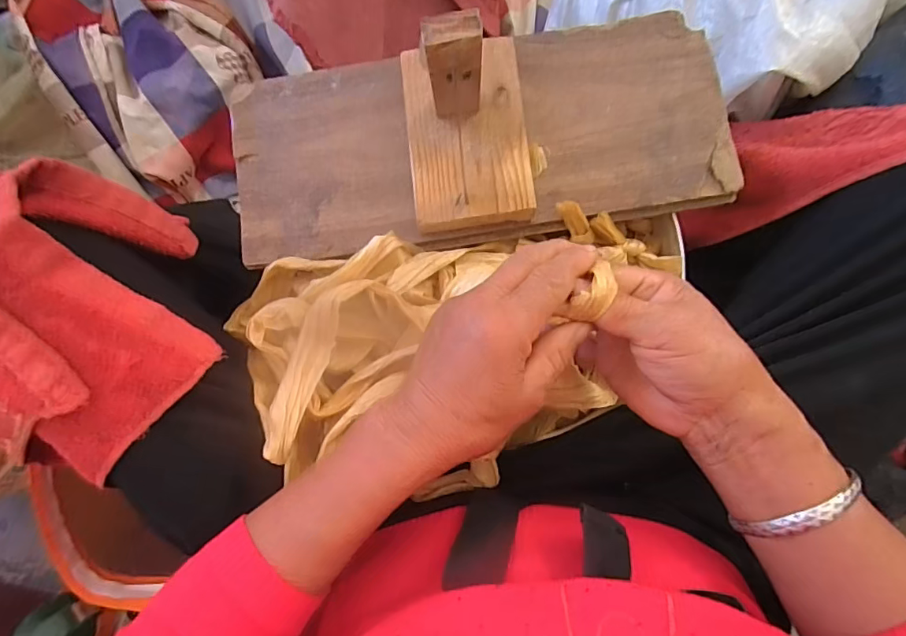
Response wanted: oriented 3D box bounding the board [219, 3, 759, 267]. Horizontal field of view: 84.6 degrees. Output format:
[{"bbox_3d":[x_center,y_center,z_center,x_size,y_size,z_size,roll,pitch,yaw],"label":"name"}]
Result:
[{"bbox_3d":[0.014,-0.149,0.339,0.379,0.127,0.157,-8,82,2],"label":"board"}]

